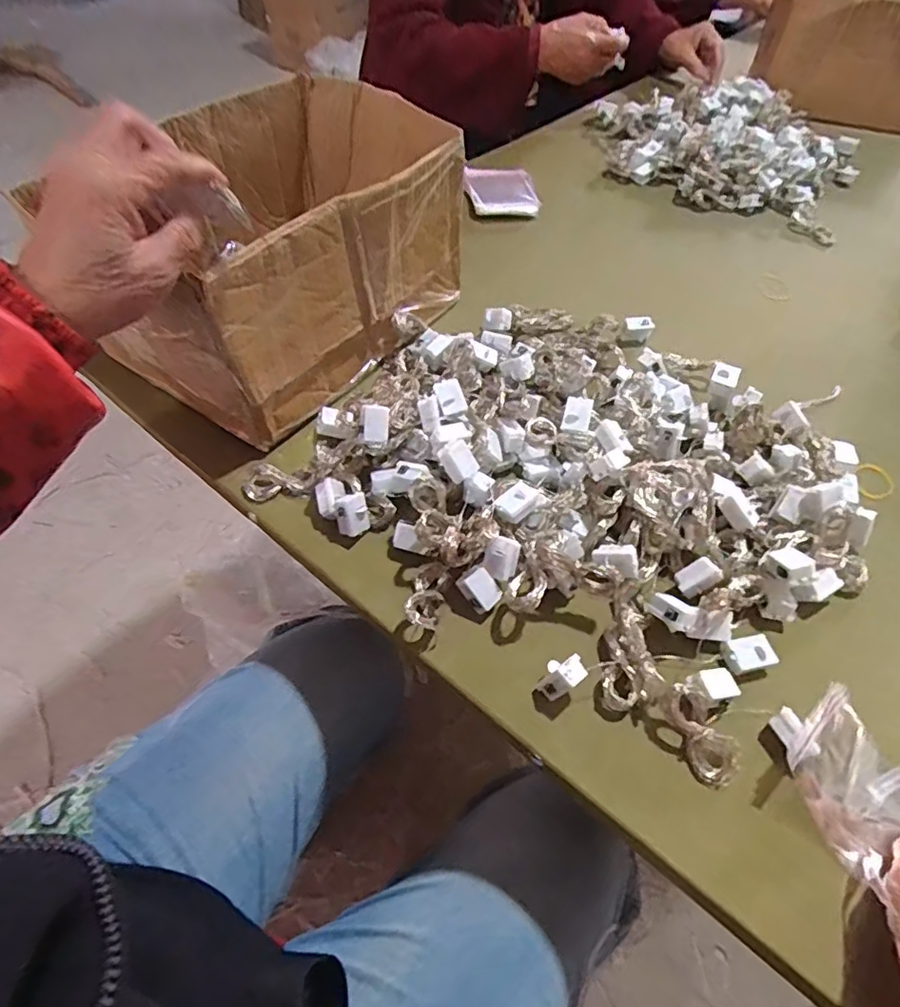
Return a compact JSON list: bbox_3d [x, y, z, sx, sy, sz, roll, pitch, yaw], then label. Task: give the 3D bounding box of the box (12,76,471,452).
[{"bbox_3d":[-0.136,-0.229,0.504,0.210,0.137,0.336,32,57,19],"label":"box"}]

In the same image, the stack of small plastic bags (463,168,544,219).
[{"bbox_3d":[0.063,-0.387,0.717,0.089,0.022,0.085,-4,53,-7],"label":"stack of small plastic bags"}]

